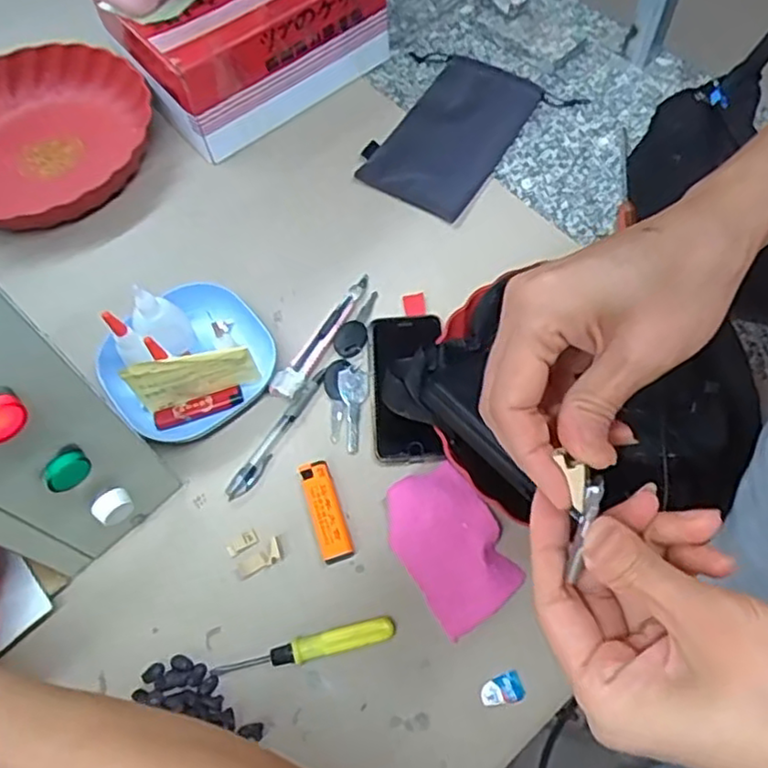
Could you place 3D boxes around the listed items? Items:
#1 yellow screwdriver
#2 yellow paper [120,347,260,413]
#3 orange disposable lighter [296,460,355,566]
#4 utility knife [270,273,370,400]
[{"bbox_3d":[-0.058,0.193,0.495,0.132,0.014,0.017,-14,62,-3],"label":"yellow screwdriver"},{"bbox_3d":[-0.154,-0.004,0.551,0.097,0.065,0.009,-12,62,-2],"label":"yellow paper"},{"bbox_3d":[-0.047,0.100,0.539,0.025,0.014,0.082,-19,63,-6],"label":"orange disposable lighter"},{"bbox_3d":[-0.053,-0.046,0.610,0.022,0.010,0.144,27,68,17],"label":"utility knife"}]

